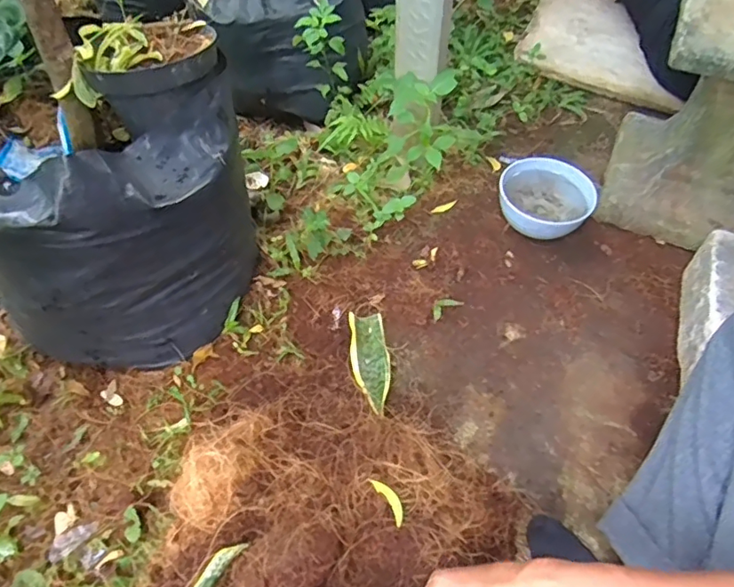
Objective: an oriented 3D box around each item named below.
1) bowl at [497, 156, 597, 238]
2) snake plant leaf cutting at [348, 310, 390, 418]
[{"bbox_3d":[0.280,-0.145,0.839,0.141,0.065,0.140,1,52,-1],"label":"bowl"},{"bbox_3d":[0.007,0.089,0.695,0.050,0.019,0.145,-7,53,-7],"label":"snake plant leaf cutting"}]

